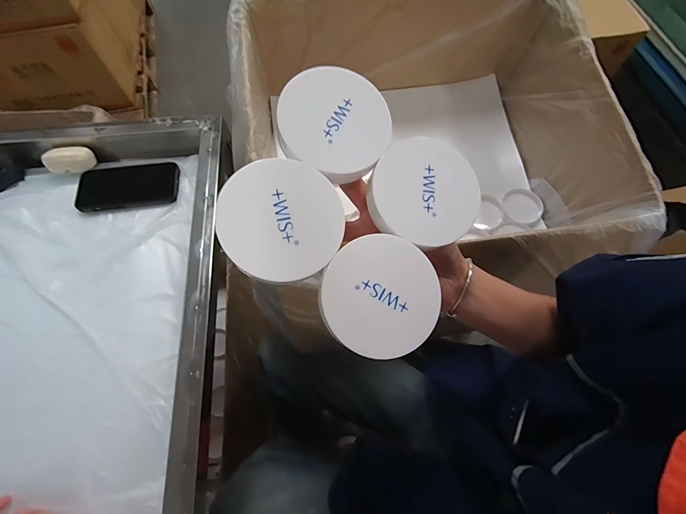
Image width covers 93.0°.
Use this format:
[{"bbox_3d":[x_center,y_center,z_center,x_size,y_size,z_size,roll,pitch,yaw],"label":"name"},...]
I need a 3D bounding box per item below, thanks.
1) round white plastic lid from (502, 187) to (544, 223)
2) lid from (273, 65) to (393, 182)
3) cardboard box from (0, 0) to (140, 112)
[{"bbox_3d":[0.361,-0.105,0.653,0.078,0.012,0.078,0,66,-1],"label":"round white plastic lid"},{"bbox_3d":[-0.007,-0.090,0.225,0.077,0.019,0.077,2,81,-11],"label":"lid"},{"bbox_3d":[-1.170,-0.875,1.300,0.522,0.291,0.498,-9,66,-5],"label":"cardboard box"}]

